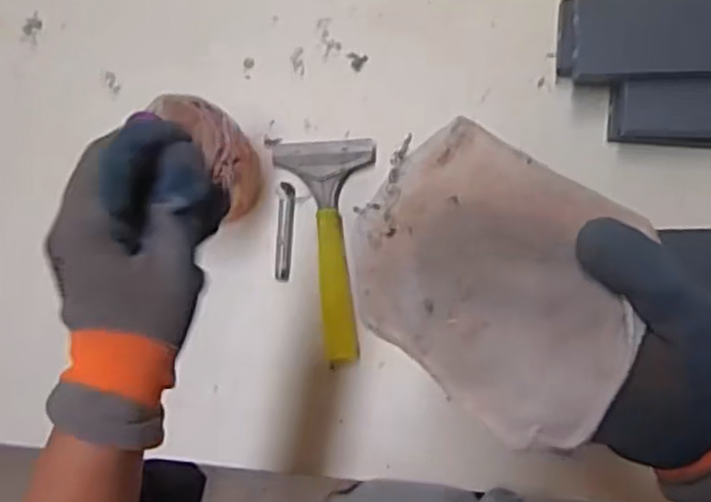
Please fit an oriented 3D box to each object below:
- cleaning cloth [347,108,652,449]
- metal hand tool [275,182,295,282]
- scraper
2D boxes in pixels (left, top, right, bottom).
[{"bbox_3d":[0.067,0.018,0.354,0.142,0.023,0.123,35,112,19],"label":"cleaning cloth"},{"bbox_3d":[-0.069,-0.019,0.702,0.016,0.009,0.094,2,82,5],"label":"metal hand tool"},{"bbox_3d":[-0.031,-0.002,0.694,0.095,0.019,0.216,-1,82,4],"label":"scraper"}]

